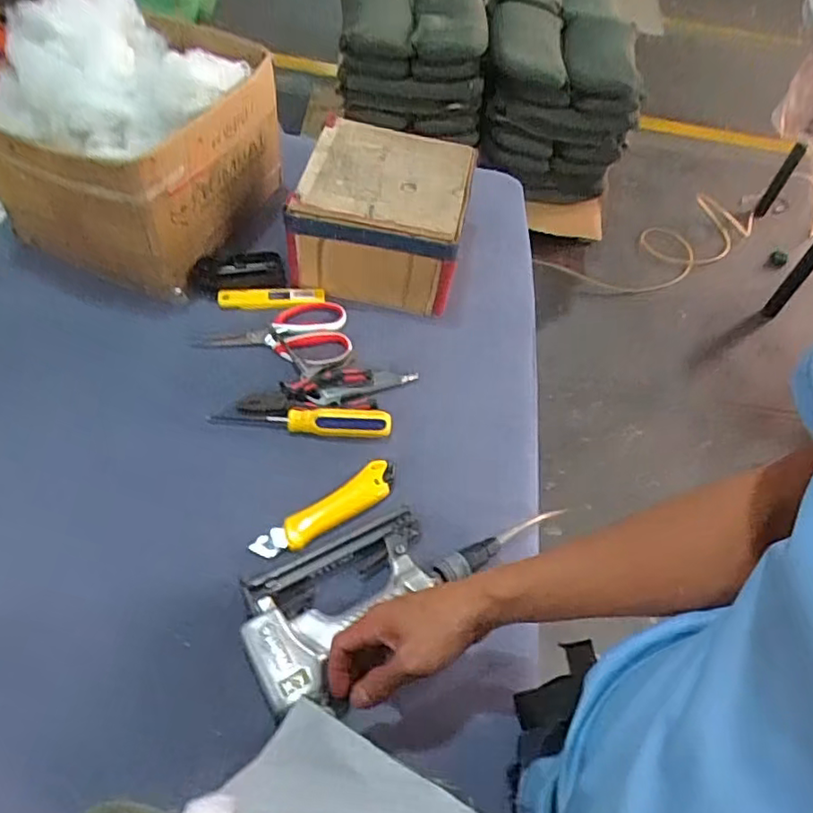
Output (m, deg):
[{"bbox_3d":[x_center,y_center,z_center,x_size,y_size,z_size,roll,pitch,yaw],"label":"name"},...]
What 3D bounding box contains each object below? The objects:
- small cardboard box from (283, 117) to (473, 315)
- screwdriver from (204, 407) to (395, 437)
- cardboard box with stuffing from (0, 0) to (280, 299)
[{"bbox_3d":[-0.027,-0.253,0.808,0.212,0.132,0.216,10,54,2],"label":"small cardboard box"},{"bbox_3d":[-0.117,0.013,0.669,0.197,0.022,0.030,4,54,-2],"label":"screwdriver"},{"bbox_3d":[-0.322,-0.345,0.765,0.260,0.247,0.310,20,55,9],"label":"cardboard box with stuffing"}]

